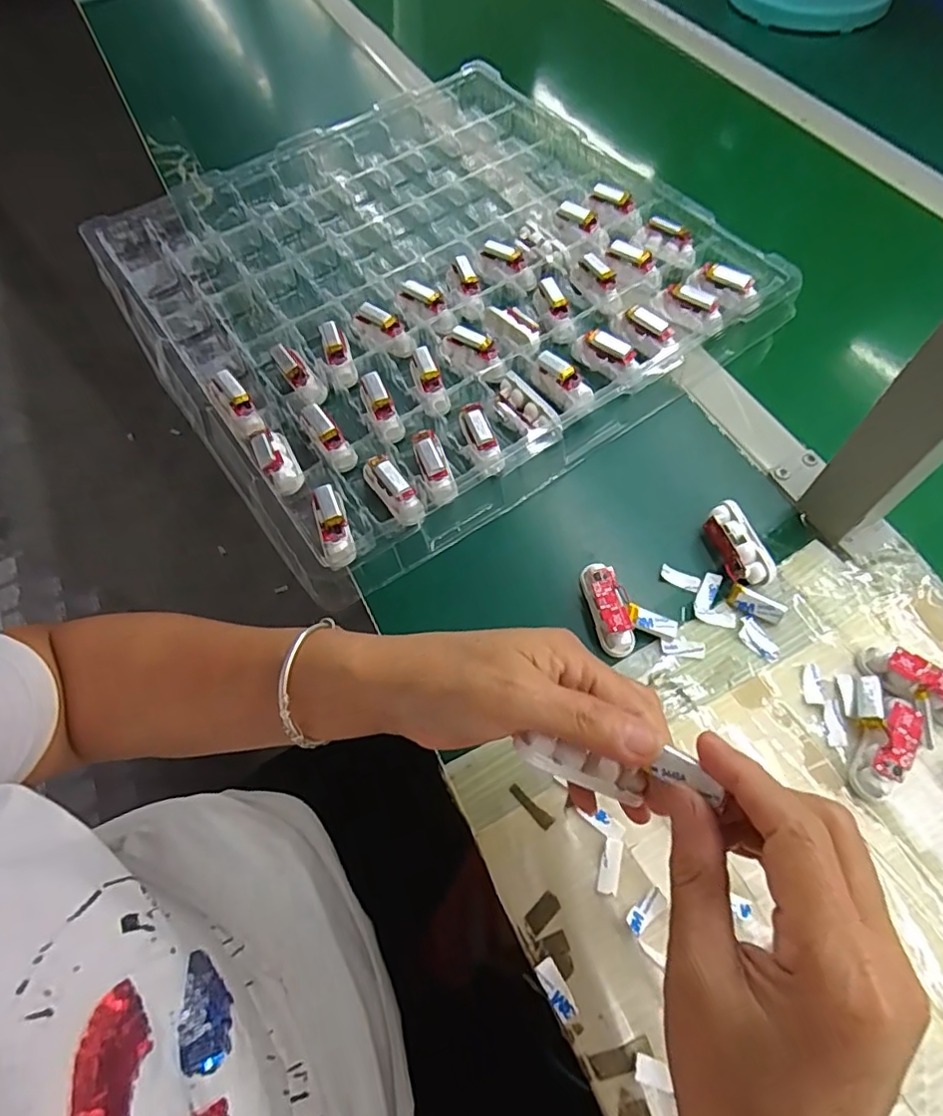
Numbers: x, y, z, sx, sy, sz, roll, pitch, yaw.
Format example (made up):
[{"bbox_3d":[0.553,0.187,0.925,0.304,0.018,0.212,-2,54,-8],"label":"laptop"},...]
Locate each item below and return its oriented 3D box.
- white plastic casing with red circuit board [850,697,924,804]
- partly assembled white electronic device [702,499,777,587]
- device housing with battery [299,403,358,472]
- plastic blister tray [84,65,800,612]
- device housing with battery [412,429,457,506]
[{"bbox_3d":[0.234,0.107,0.325,0.020,0.022,0.058,32,67,15],"label":"white plastic casing with red circuit board"},{"bbox_3d":[0.177,-0.008,0.388,0.026,0.016,0.059,-16,63,-6],"label":"partly assembled white electronic device"},{"bbox_3d":[-0.108,-0.090,0.433,0.020,0.022,0.053,-38,88,-18],"label":"device housing with battery"},{"bbox_3d":[-0.041,-0.257,0.523,0.478,0.046,0.471,-33,66,-14],"label":"plastic blister tray"},{"bbox_3d":[-0.027,-0.067,0.416,0.022,0.014,0.067,-15,63,-6],"label":"device housing with battery"}]

